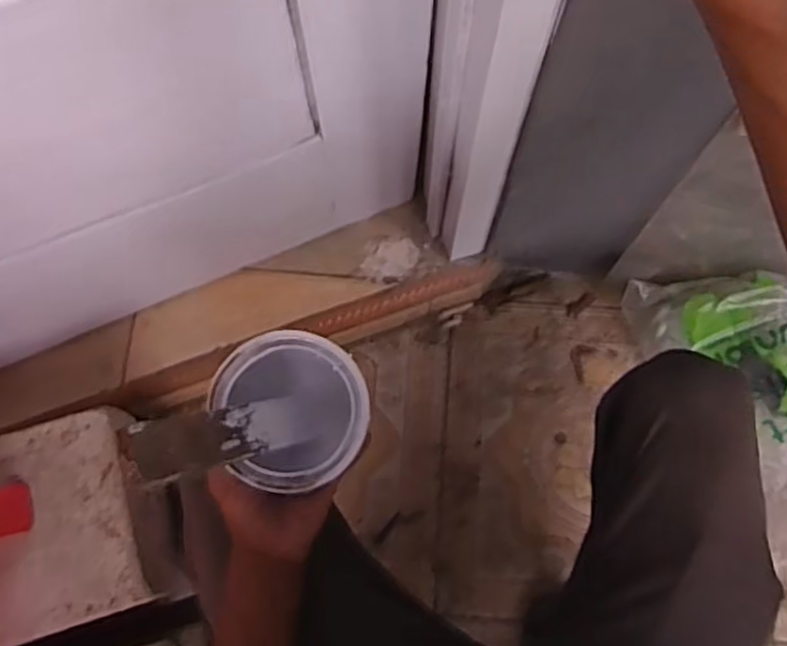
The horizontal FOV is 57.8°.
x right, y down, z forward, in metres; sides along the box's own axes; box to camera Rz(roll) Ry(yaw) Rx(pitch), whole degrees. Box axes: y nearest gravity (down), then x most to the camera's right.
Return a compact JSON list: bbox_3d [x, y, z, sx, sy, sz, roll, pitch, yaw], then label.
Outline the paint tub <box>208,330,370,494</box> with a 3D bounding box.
[{"bbox_3d":[-0.065,0.064,0.506,0.092,0.089,0.104,-18,75,-4],"label":"paint tub"}]

